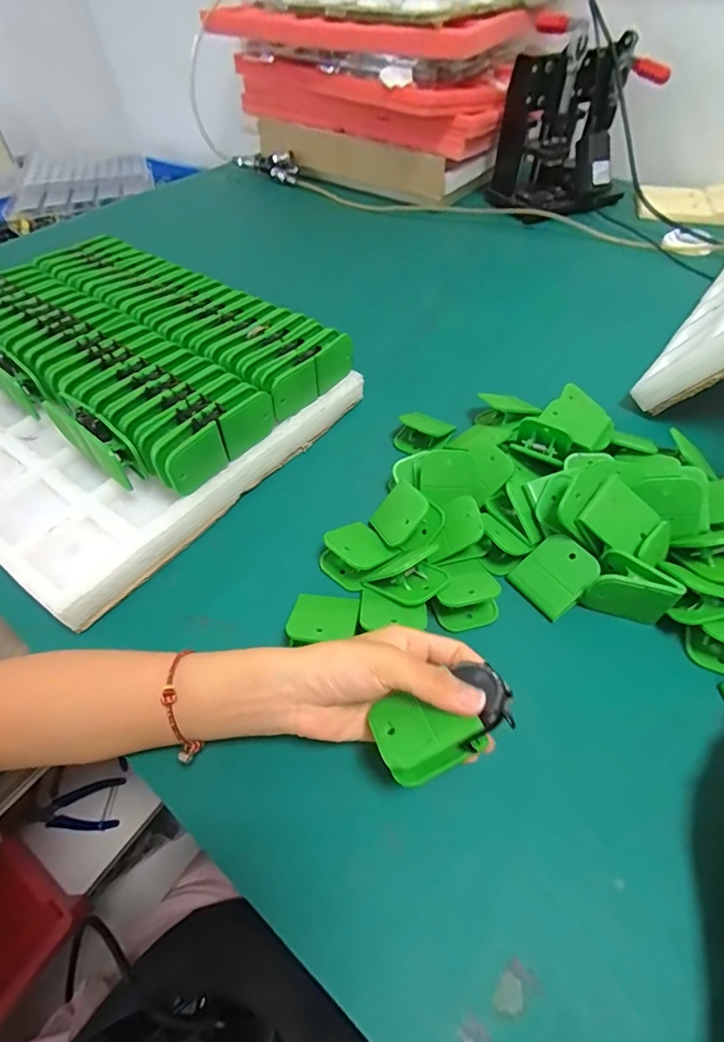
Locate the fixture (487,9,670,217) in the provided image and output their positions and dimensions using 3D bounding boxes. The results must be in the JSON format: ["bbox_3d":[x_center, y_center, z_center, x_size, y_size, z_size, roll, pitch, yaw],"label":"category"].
[{"bbox_3d":[0.336,-0.635,0.788,0.218,0.210,0.128,12,52,12],"label":"fixture"}]

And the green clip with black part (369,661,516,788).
[{"bbox_3d":[0.047,0.113,0.275,0.078,0.024,0.040,-30,37,-6],"label":"green clip with black part"}]

